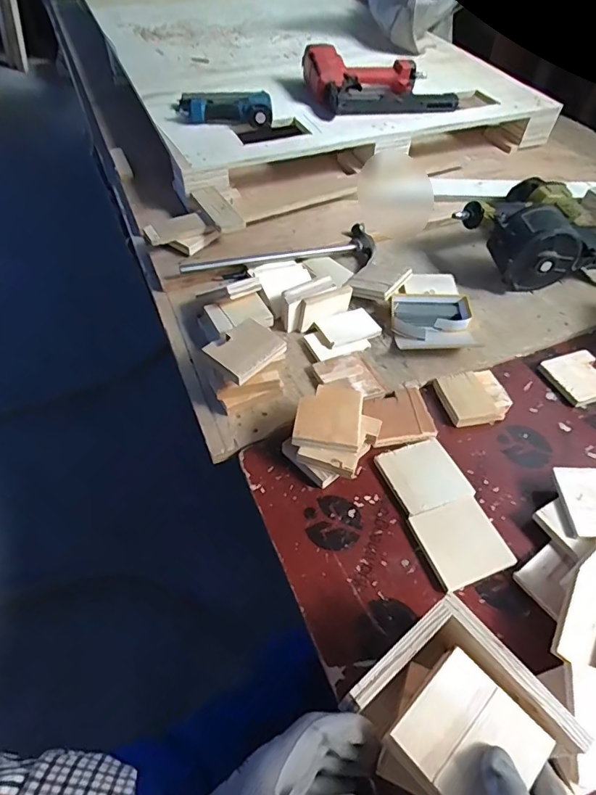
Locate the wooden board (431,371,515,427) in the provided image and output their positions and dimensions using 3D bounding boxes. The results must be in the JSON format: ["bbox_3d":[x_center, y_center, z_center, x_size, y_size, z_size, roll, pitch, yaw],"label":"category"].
[{"bbox_3d":[0.254,-0.002,0.690,0.099,0.016,0.086,-12,52,-8],"label":"wooden board"}]

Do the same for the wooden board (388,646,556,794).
[{"bbox_3d":[0.132,0.259,0.363,0.088,0.007,0.090,-37,59,-25],"label":"wooden board"}]

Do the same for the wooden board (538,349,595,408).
[{"bbox_3d":[0.430,-0.032,0.720,0.088,0.015,0.091,-17,53,-12],"label":"wooden board"}]

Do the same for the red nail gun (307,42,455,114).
[{"bbox_3d":[0.187,-0.707,1.065,0.338,0.088,0.174,-1,52,-3],"label":"red nail gun"}]

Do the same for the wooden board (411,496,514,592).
[{"bbox_3d":[0.188,0.167,0.551,0.090,0.005,0.090,-17,53,-12],"label":"wooden board"}]

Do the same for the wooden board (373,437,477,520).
[{"bbox_3d":[0.160,0.100,0.607,0.092,0.006,0.091,-18,53,-13],"label":"wooden board"}]

